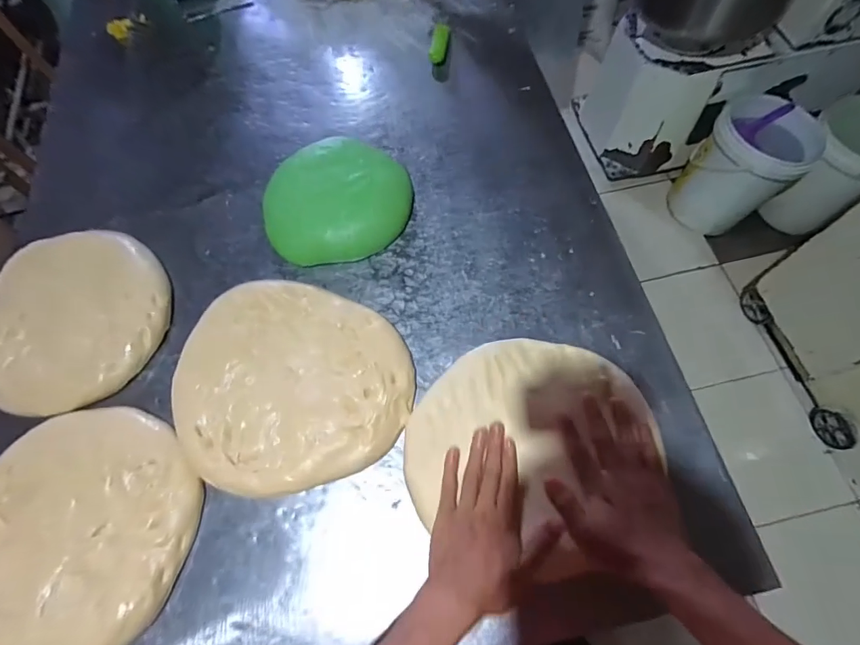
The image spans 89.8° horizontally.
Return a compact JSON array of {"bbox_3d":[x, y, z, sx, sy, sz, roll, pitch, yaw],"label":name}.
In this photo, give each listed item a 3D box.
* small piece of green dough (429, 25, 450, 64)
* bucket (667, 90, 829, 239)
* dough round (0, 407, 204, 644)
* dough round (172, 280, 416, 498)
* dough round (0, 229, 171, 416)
[{"bbox_3d":[0.018,-0.504,0.779,0.029,0.023,0.090,8,67,5],"label":"small piece of green dough"},{"bbox_3d":[1.049,-0.520,1.459,0.315,0.321,0.300,-36,67,-13],"label":"bucket"},{"bbox_3d":[-0.400,0.232,0.484,0.258,0.030,0.262,-1,66,2],"label":"dough round"},{"bbox_3d":[-0.173,0.078,0.540,0.288,0.031,0.253,22,69,11],"label":"dough round"},{"bbox_3d":[-0.489,-0.012,0.586,0.251,0.046,0.268,-5,66,0],"label":"dough round"}]

